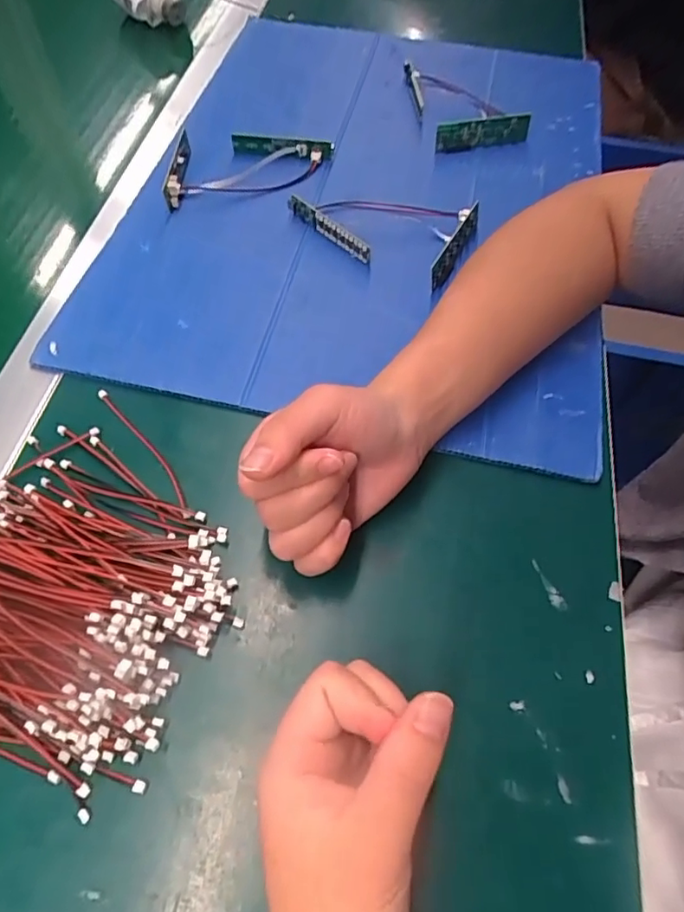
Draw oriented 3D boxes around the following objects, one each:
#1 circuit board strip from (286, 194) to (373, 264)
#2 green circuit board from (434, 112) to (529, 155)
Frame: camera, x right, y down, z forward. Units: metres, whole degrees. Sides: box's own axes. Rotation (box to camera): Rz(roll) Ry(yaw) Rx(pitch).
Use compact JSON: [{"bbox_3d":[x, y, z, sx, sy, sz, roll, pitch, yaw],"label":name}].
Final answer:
[{"bbox_3d":[-0.009,-0.170,0.422,0.081,0.022,0.005,38,67,18],"label":"circuit board strip"},{"bbox_3d":[0.124,-0.282,0.491,0.091,0.025,0.009,-15,46,-14],"label":"green circuit board"}]

